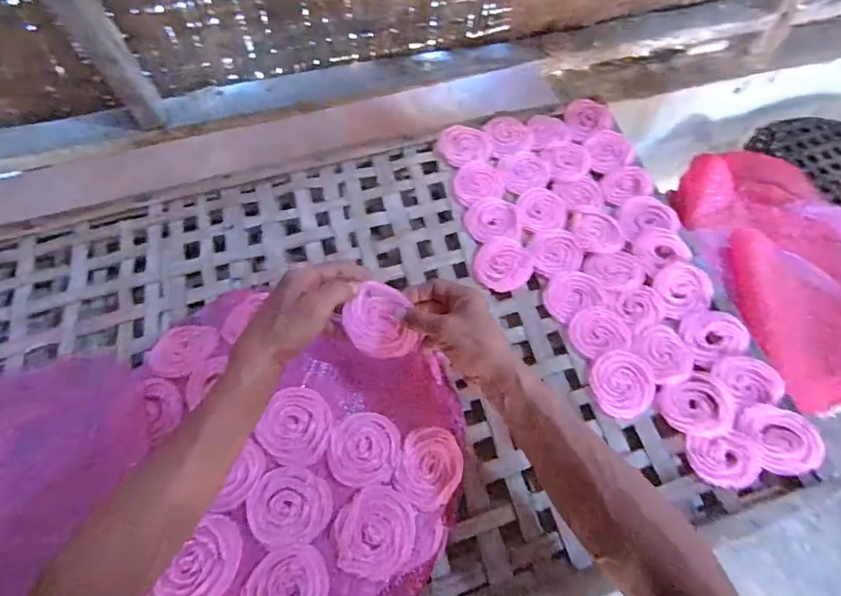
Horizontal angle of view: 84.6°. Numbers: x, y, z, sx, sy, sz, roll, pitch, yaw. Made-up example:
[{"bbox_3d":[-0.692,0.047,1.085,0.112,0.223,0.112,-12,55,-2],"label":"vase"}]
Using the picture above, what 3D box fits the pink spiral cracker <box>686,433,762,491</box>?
[{"bbox_3d":[0.320,0.173,0.488,0.070,0.013,0.053,1,63,0],"label":"pink spiral cracker"}]

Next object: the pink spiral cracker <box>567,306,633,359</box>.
[{"bbox_3d":[0.218,0.041,0.566,0.069,0.016,0.061,-11,63,-7],"label":"pink spiral cracker"}]

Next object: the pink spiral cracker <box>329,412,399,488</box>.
[{"bbox_3d":[-0.057,0.153,0.472,0.070,0.008,0.072,7,63,3],"label":"pink spiral cracker"}]

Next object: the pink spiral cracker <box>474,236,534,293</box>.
[{"bbox_3d":[0.108,-0.043,0.604,0.071,0.012,0.073,0,63,-1],"label":"pink spiral cracker"}]

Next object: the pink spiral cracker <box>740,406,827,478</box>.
[{"bbox_3d":[0.386,0.150,0.491,0.069,0.013,0.072,0,63,-1],"label":"pink spiral cracker"}]

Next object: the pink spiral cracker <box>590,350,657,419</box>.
[{"bbox_3d":[0.235,0.100,0.537,0.067,0.022,0.074,6,63,2],"label":"pink spiral cracker"}]

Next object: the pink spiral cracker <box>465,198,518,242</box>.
[{"bbox_3d":[0.097,-0.108,0.630,0.071,0.008,0.067,-5,63,-4],"label":"pink spiral cracker"}]

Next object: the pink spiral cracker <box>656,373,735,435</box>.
[{"bbox_3d":[0.309,0.121,0.516,0.079,0.012,0.063,-19,65,-11],"label":"pink spiral cracker"}]

